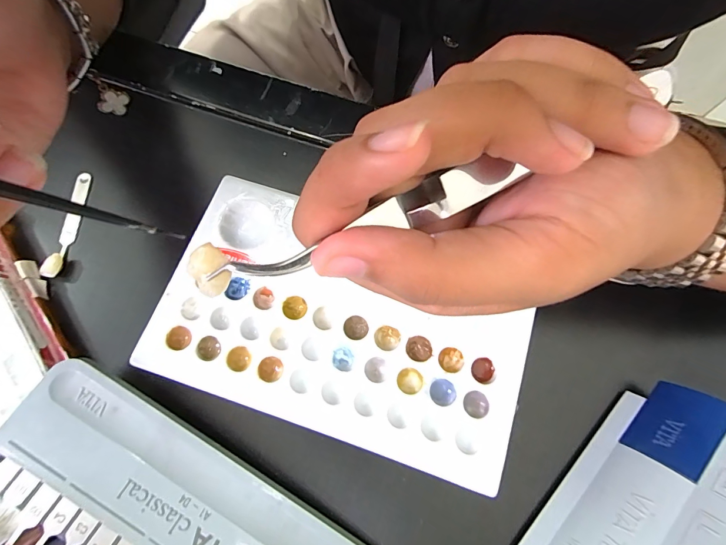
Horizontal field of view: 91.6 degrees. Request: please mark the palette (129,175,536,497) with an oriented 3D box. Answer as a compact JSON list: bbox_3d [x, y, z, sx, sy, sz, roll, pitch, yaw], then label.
[{"bbox_3d":[-0.009,0.020,0.150,0.149,0.005,0.087,18,73,6],"label":"palette"}]

